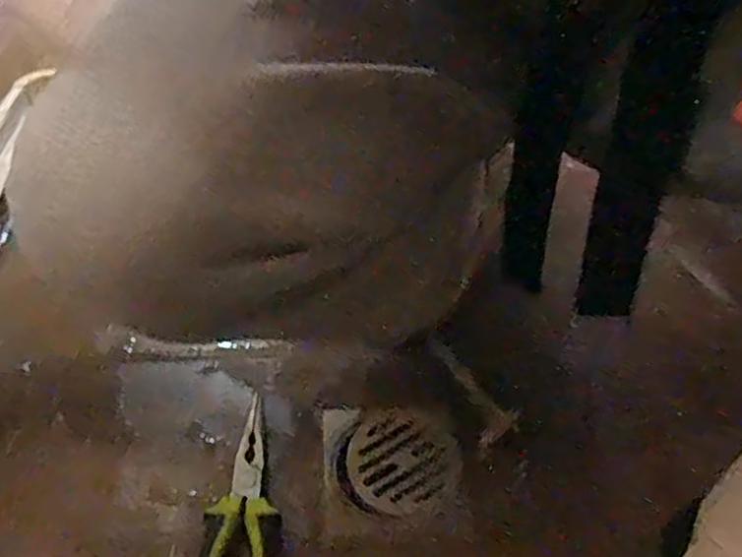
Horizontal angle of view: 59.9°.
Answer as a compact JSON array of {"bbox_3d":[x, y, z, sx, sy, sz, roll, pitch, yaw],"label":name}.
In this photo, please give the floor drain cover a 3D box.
[{"bbox_3d":[0.022,0.138,0.487,0.080,0.014,0.075,29,51,23],"label":"floor drain cover"}]

